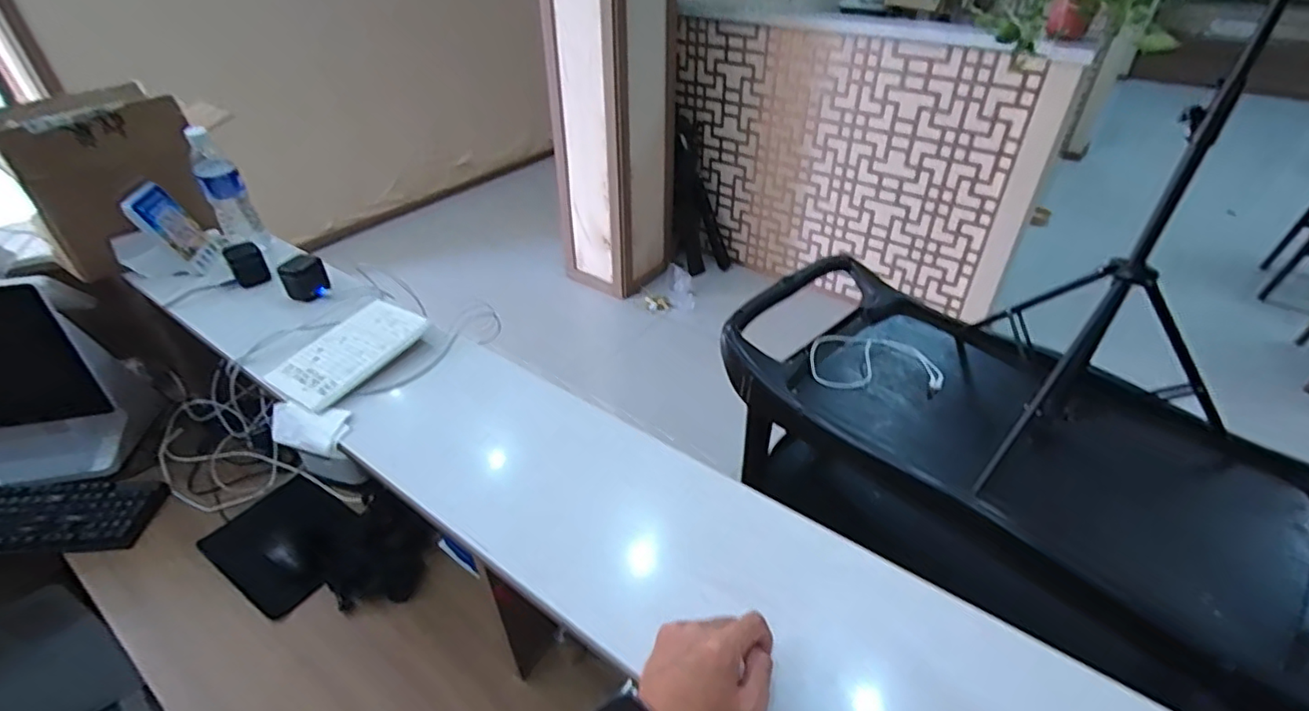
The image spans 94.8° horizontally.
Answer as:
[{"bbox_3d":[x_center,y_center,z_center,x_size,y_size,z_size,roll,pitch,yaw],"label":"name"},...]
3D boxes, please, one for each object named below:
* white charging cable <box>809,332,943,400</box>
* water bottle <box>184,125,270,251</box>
[{"bbox_3d":[0.441,0.013,1.208,0.256,0.026,0.150,5,38,8],"label":"white charging cable"},{"bbox_3d":[-0.722,-0.269,1.023,0.064,0.211,0.062,-24,43,-27],"label":"water bottle"}]

